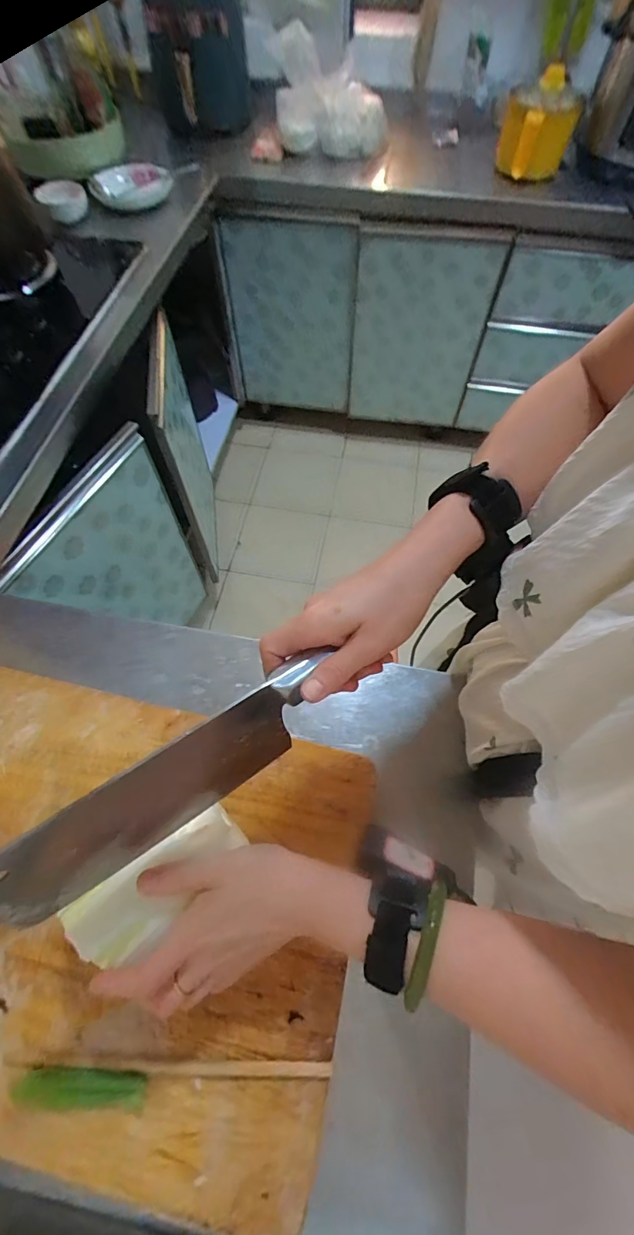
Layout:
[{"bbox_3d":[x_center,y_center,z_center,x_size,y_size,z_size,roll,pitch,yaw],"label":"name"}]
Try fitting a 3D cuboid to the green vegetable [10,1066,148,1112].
[{"bbox_3d":[-0.168,0.335,0.315,0.091,0.016,0.025,4,62,2],"label":"green vegetable"}]

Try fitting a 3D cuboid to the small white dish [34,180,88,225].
[{"bbox_3d":[-0.550,-0.899,0.954,0.102,0.048,0.098,-21,65,-11],"label":"small white dish"}]

